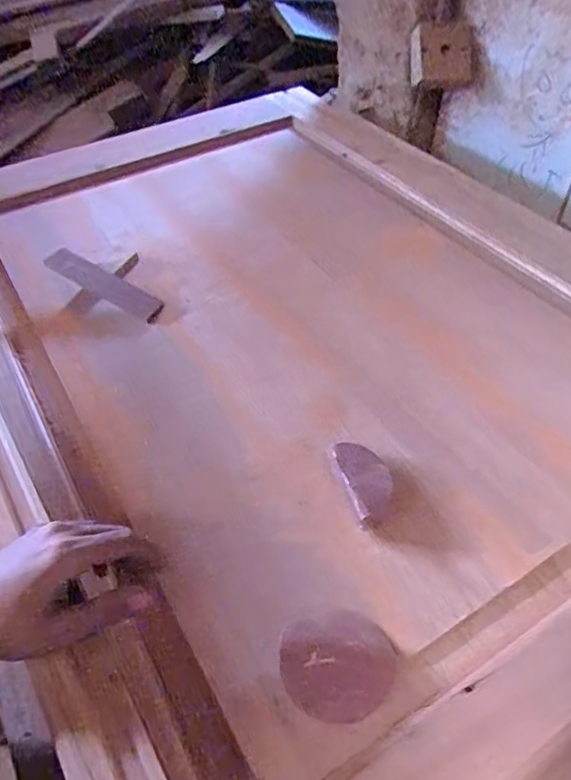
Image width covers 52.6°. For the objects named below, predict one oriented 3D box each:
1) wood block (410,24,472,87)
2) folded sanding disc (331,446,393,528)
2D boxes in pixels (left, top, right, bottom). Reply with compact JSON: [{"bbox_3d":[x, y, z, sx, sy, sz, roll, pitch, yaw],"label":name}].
[{"bbox_3d":[0.266,-0.572,0.987,0.102,0.089,0.023,-7,49,-3],"label":"wood block"},{"bbox_3d":[0.072,0.080,0.517,0.042,0.010,0.085,-14,50,-8],"label":"folded sanding disc"}]

